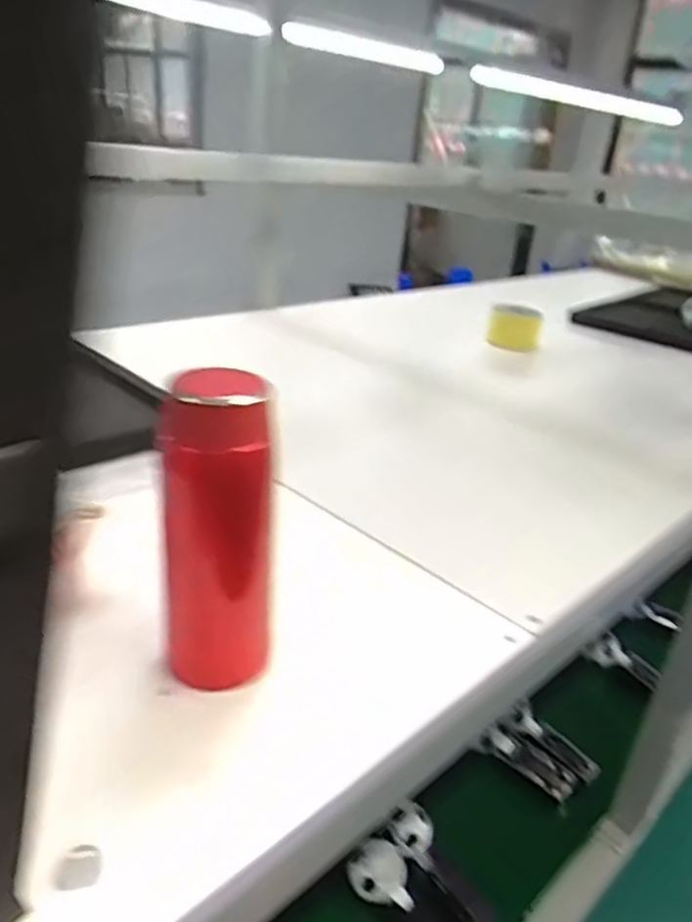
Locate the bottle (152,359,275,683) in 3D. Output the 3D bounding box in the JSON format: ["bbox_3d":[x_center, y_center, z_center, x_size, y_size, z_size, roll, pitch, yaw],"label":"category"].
[{"bbox_3d":[-0.070,0.038,0.385,0.059,0.174,0.048,1,26,-9],"label":"bottle"}]

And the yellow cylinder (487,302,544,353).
[{"bbox_3d":[0.272,-0.215,1.120,0.085,0.065,0.064,11,27,11],"label":"yellow cylinder"}]

